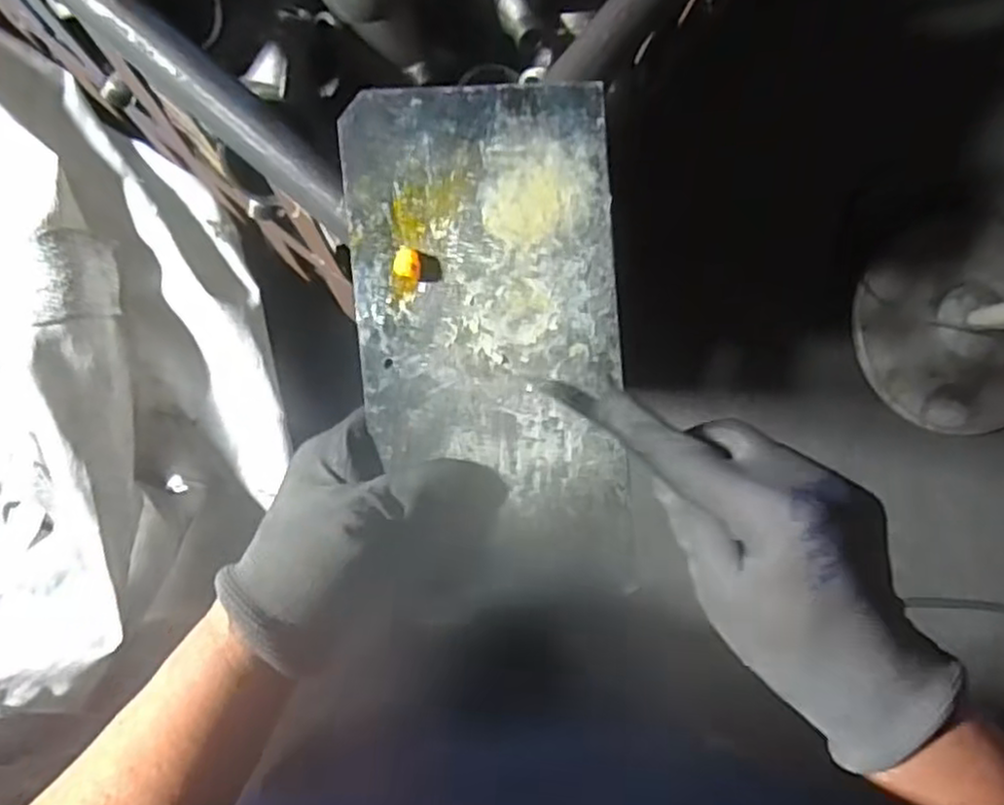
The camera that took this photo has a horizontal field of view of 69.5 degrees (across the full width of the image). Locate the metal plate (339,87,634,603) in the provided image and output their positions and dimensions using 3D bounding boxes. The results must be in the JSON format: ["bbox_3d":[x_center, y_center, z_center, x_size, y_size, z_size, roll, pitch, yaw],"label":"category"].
[{"bbox_3d":[-0.003,-0.025,0.328,0.116,0.010,0.226,-5,92,-9],"label":"metal plate"}]

